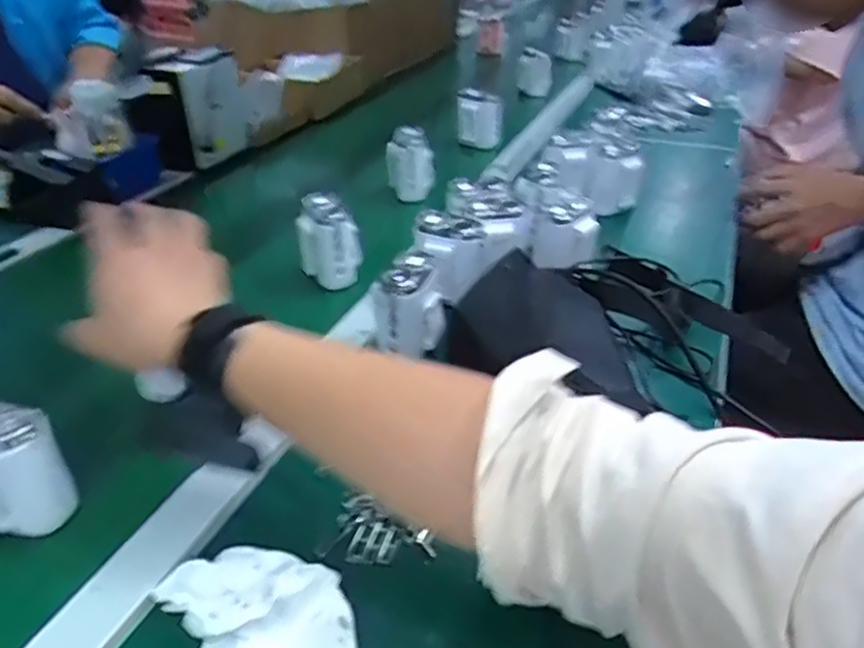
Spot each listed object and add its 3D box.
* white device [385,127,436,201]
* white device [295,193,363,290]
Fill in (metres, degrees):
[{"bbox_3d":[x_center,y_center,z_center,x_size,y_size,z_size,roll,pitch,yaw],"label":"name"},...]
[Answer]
[{"bbox_3d":[-0.029,-0.215,0.892,0.063,0.085,0.048,0,33,2],"label":"white device"},{"bbox_3d":[-0.109,-0.089,0.700,0.063,0.082,0.062,-3,35,-8],"label":"white device"}]

